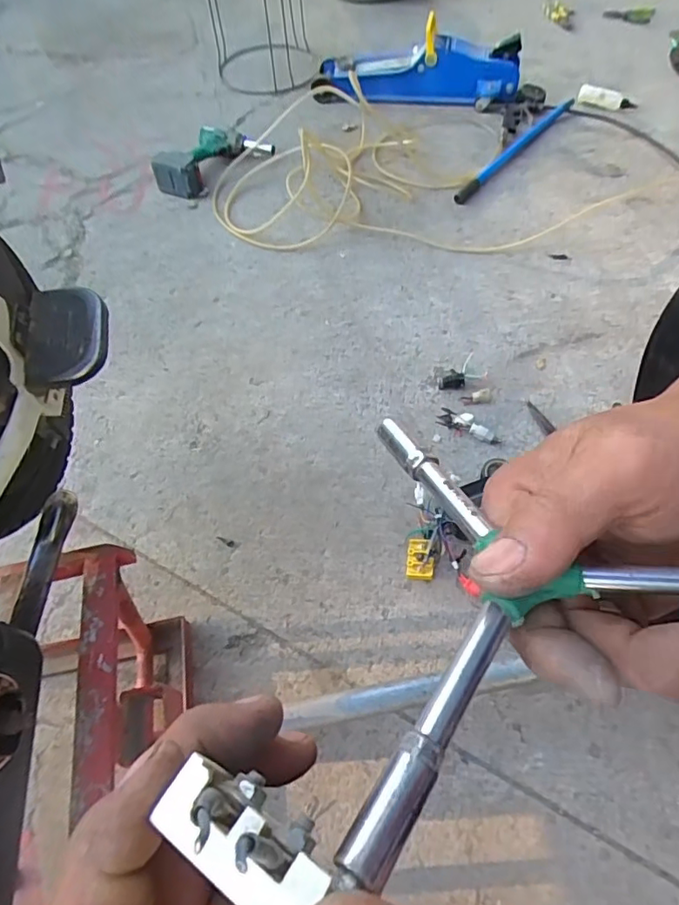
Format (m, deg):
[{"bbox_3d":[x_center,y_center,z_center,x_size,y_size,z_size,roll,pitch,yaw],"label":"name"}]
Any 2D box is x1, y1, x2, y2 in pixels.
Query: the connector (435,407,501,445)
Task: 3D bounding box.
[{"bbox_3d":[0.211,-0.045,0.862,0.104,0.021,0.041,20,61,16],"label":"connector"}]

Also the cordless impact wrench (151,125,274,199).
[{"bbox_3d":[-0.306,-0.704,1.286,0.187,0.071,0.253,23,62,17],"label":"cordless impact wrench"}]

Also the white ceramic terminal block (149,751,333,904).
[{"bbox_3d":[-0.019,0.082,0.114,0.036,0.020,0.015,24,62,18],"label":"white ceramic terminal block"}]

